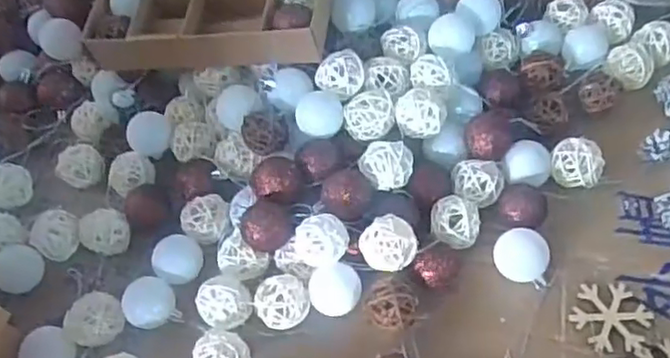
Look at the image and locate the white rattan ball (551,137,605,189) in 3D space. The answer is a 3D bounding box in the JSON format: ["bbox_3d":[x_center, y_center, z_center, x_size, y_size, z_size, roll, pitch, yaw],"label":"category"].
[{"bbox_3d":[0.189,-0.010,0.503,0.038,0.034,0.032,19,61,16],"label":"white rattan ball"}]

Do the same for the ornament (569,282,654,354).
[{"bbox_3d":[0.197,0.098,0.455,0.054,0.005,0.050,0,58,5],"label":"ornament"}]

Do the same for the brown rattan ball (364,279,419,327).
[{"bbox_3d":[0.041,0.093,0.460,0.035,0.038,0.031,0,58,5],"label":"brown rattan ball"}]

